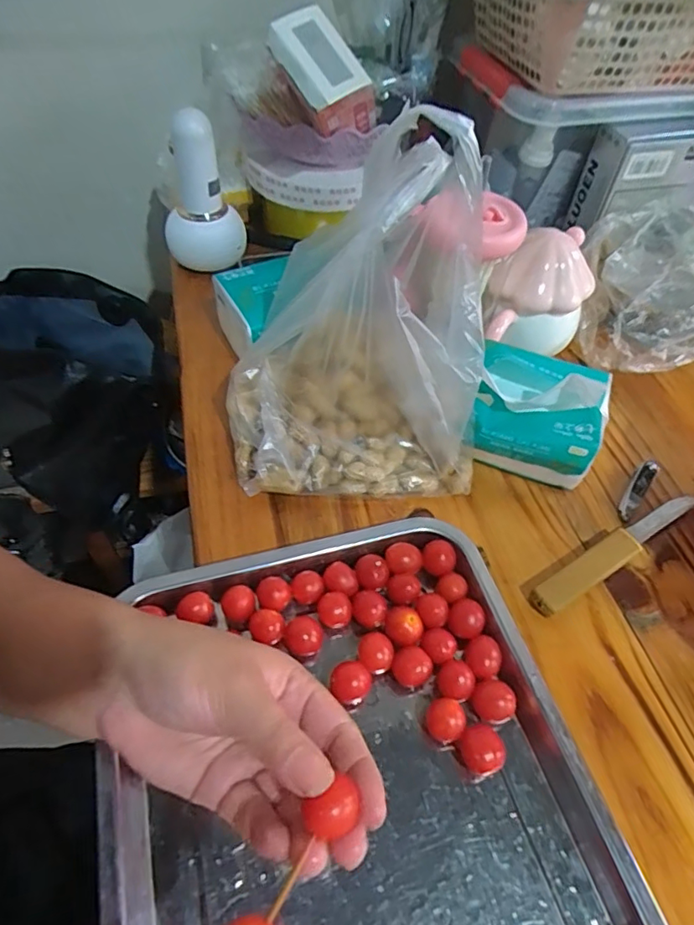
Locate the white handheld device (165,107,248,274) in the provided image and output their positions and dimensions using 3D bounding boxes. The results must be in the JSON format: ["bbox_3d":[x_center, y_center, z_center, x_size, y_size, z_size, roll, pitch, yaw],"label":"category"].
[{"bbox_3d":[-0.155,-0.284,0.563,0.080,0.147,0.065,-10,53,-11],"label":"white handheld device"}]

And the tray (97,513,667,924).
[{"bbox_3d":[0.009,0.199,0.283,0.259,0.027,0.336,-11,53,-12],"label":"tray"}]

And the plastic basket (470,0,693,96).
[{"bbox_3d":[0.282,-0.448,0.542,0.301,0.080,0.213,-10,53,-11],"label":"plastic basket"}]

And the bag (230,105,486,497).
[{"bbox_3d":[0.002,-0.096,0.378,0.183,0.213,0.141,-3,52,-6],"label":"bag"}]

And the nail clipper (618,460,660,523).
[{"bbox_3d":[0.240,0.022,0.446,0.013,0.005,0.063,31,69,20],"label":"nail clipper"}]

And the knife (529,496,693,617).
[{"bbox_3d":[0.206,0.065,0.407,0.174,0.016,0.022,-26,58,-22],"label":"knife"}]

